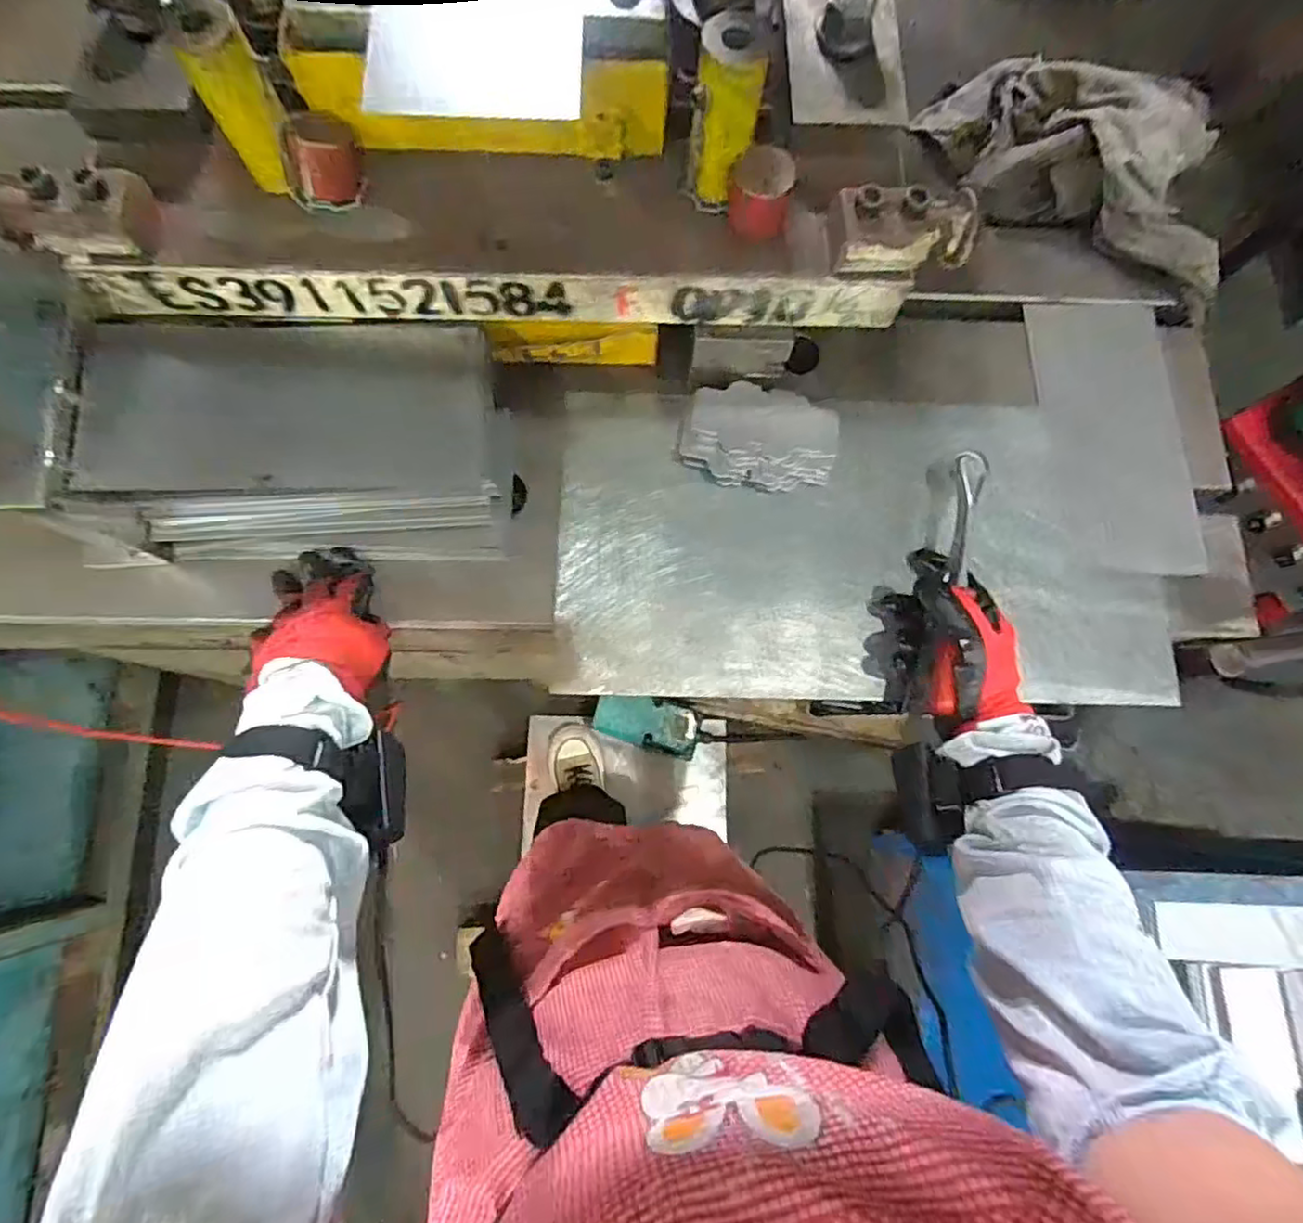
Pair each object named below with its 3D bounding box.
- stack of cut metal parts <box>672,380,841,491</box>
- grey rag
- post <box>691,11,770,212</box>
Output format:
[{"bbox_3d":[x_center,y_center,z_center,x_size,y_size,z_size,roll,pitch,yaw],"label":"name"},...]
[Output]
[{"bbox_3d":[0.088,-0.142,0.540,0.123,0.028,0.079,9,76,0],"label":"stack of cut metal parts"},{"bbox_3d":[0.399,-0.403,0.589,0.314,0.077,0.134,34,78,6],"label":"grey rag"},{"bbox_3d":[0.046,-0.311,0.417,0.042,0.096,0.043,9,76,0],"label":"post"}]

